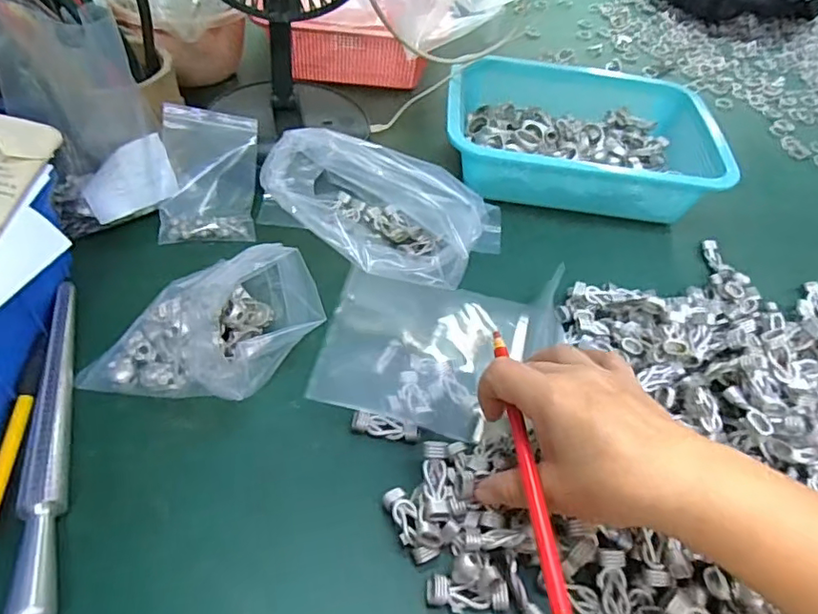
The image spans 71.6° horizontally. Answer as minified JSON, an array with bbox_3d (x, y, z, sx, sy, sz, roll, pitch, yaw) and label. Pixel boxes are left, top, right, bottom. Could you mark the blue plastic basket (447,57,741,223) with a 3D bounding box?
[{"bbox_3d":[0.173,-0.172,0.594,0.267,0.080,0.187,8,48,0],"label":"blue plastic basket"}]

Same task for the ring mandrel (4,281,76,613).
[{"bbox_3d":[-0.220,0.074,0.349,0.020,0.023,0.233,-10,50,-16],"label":"ring mandrel"}]

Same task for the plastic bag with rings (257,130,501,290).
[{"bbox_3d":[-0.023,-0.081,0.462,0.167,0.095,0.090,25,50,14],"label":"plastic bag with rings"}]

